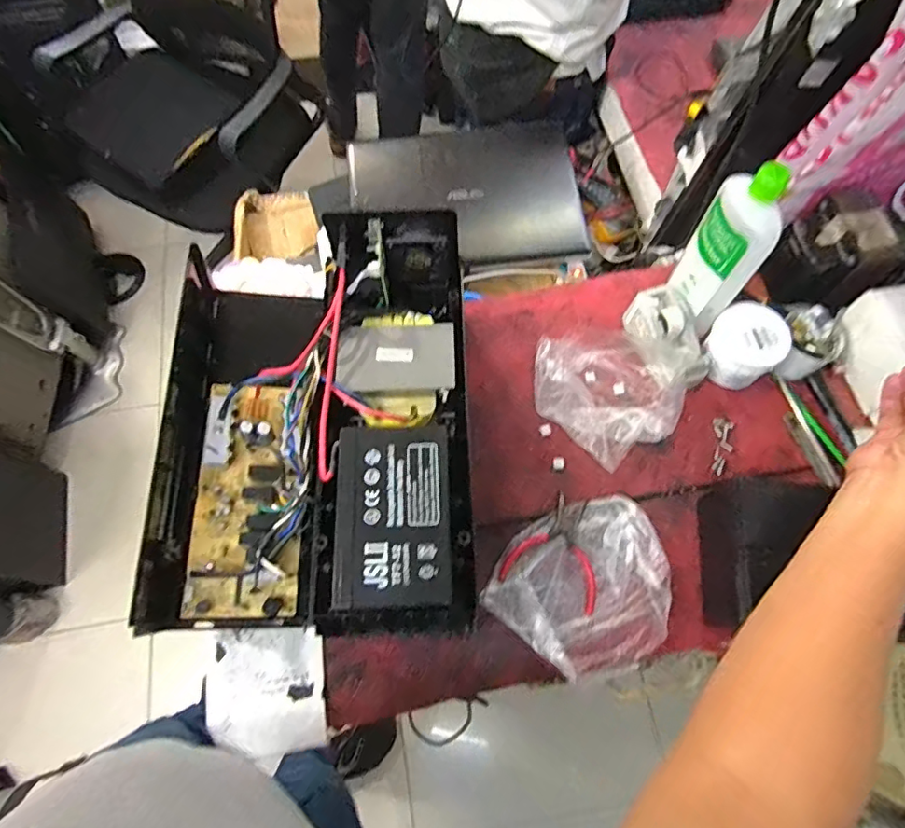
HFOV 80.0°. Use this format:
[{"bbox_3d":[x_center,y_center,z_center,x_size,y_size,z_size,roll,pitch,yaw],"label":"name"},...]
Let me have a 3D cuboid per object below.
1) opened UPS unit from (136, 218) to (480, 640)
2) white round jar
[{"bbox_3d":[-0.129,0.005,0.524,0.282,0.157,0.359,1,68,1],"label":"opened UPS unit"},{"bbox_3d":[0.325,-0.076,0.607,0.074,0.062,0.076,0,68,1],"label":"white round jar"}]

